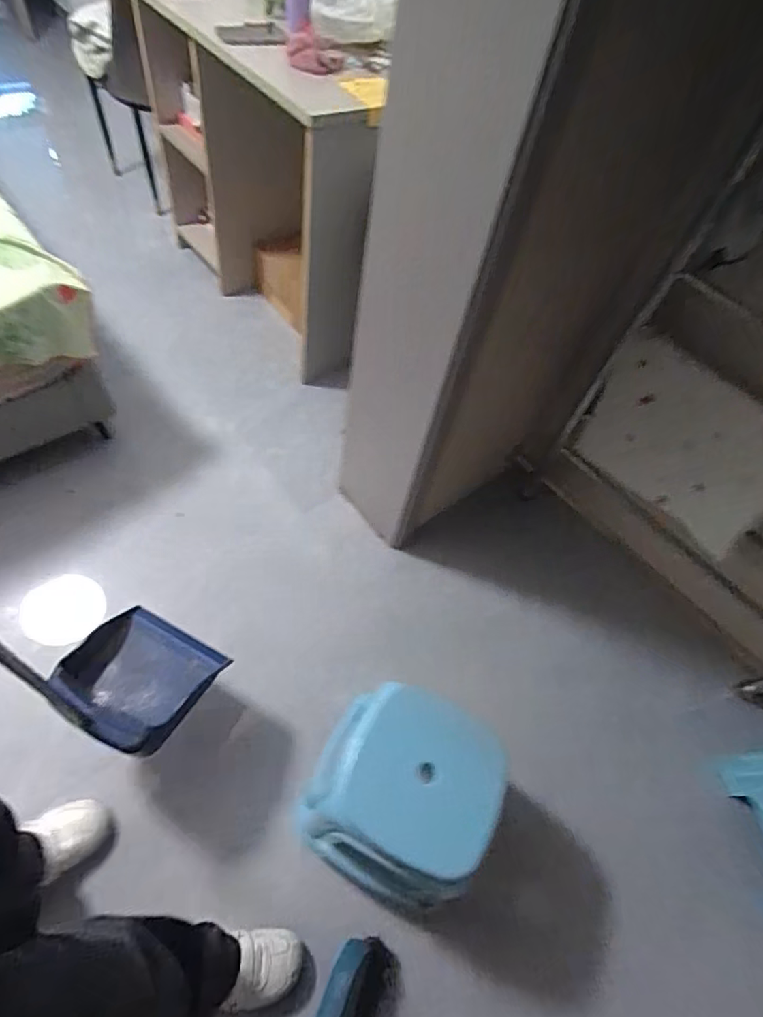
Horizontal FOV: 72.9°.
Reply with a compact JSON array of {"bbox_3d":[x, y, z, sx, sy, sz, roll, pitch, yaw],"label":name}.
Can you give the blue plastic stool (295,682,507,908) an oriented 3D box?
[{"bbox_3d":[0.026,0.485,0.921,0.305,0.300,0.282,27,57,9],"label":"blue plastic stool"}]

